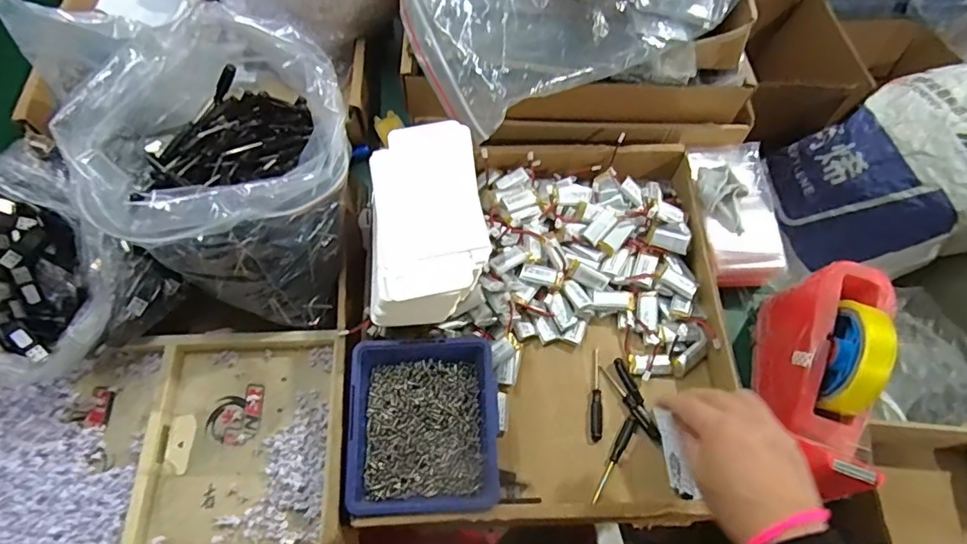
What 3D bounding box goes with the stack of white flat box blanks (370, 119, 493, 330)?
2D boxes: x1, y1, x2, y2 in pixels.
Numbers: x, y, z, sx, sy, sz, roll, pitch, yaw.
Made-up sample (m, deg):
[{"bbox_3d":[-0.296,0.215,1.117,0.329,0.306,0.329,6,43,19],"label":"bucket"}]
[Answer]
[{"bbox_3d":[-0.052,-0.037,0.490,0.105,0.076,0.195,-2,64,-3],"label":"stack of white flat box blanks"}]

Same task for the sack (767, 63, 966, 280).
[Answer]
[{"bbox_3d":[0.877,-0.192,1.067,0.483,0.260,0.367,-26,71,28],"label":"sack"}]

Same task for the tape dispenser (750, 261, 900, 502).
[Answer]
[{"bbox_3d":[0.294,0.091,0.465,0.073,0.107,0.197,23,66,9],"label":"tape dispenser"}]

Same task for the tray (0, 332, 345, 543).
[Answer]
[{"bbox_3d":[-0.294,0.155,0.469,0.335,0.033,0.197,-4,65,-4],"label":"tray"}]

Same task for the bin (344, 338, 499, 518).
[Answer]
[{"bbox_3d":[-0.051,0.136,0.467,0.125,0.057,0.143,0,64,-2],"label":"bin"}]

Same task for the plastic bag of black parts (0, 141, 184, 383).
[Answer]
[{"bbox_3d":[-0.416,0.005,0.474,0.200,0.130,0.179,36,68,14],"label":"plastic bag of black parts"}]

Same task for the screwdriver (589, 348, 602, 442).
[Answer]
[{"bbox_3d":[0.110,0.118,0.516,0.013,0.008,0.089,4,64,0],"label":"screwdriver"}]

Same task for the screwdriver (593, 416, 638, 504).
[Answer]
[{"bbox_3d":[0.120,0.171,0.488,0.011,0.009,0.086,32,68,13],"label":"screwdriver"}]

